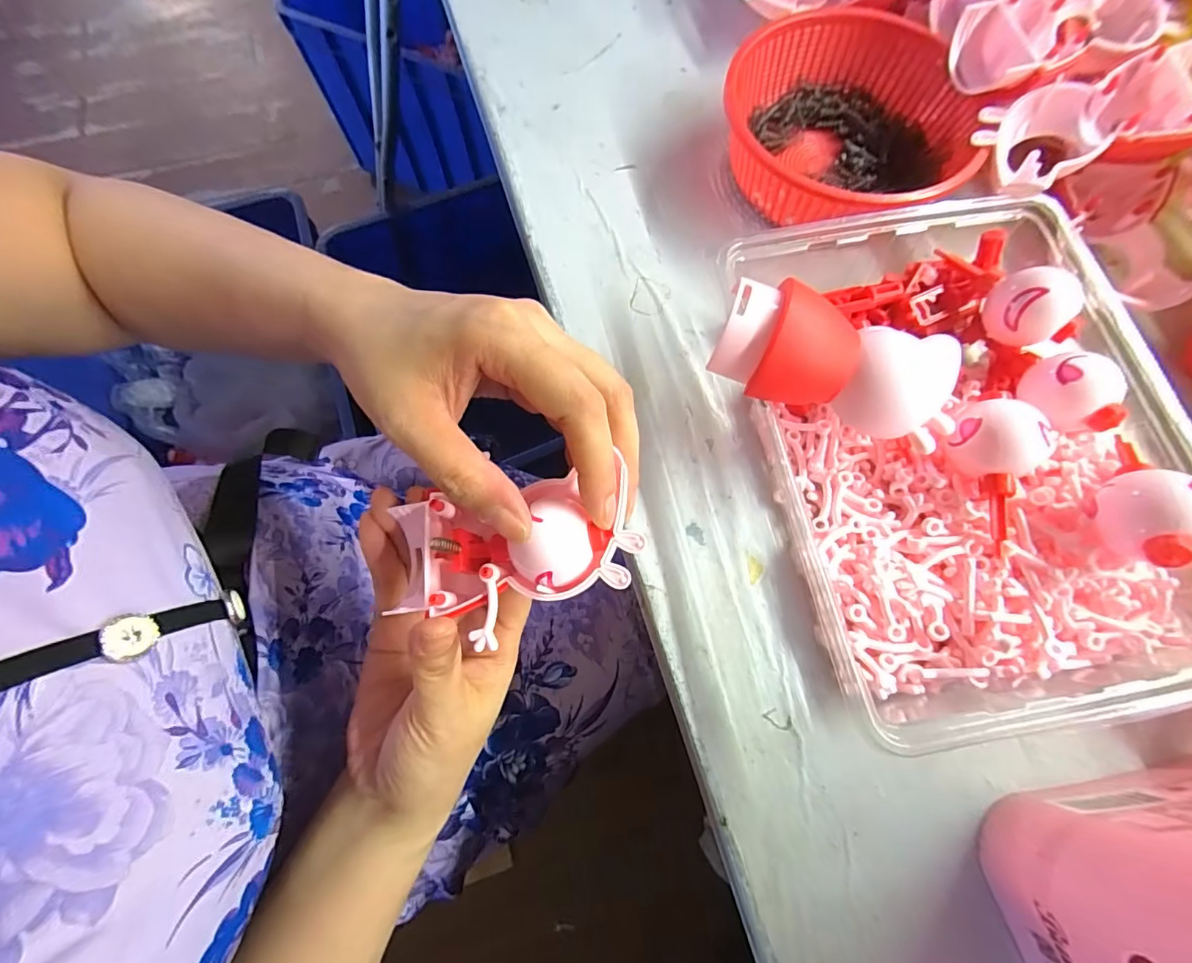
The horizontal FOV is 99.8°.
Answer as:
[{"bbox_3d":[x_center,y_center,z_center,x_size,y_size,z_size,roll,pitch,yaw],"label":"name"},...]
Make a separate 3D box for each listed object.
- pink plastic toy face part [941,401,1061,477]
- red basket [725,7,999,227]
[{"bbox_3d":[0.164,-0.018,0.205,0.027,0.022,0.032,-24,75,-8],"label":"pink plastic toy face part"},{"bbox_3d":[0.138,-0.192,0.284,0.131,0.047,0.137,10,73,2],"label":"red basket"}]

